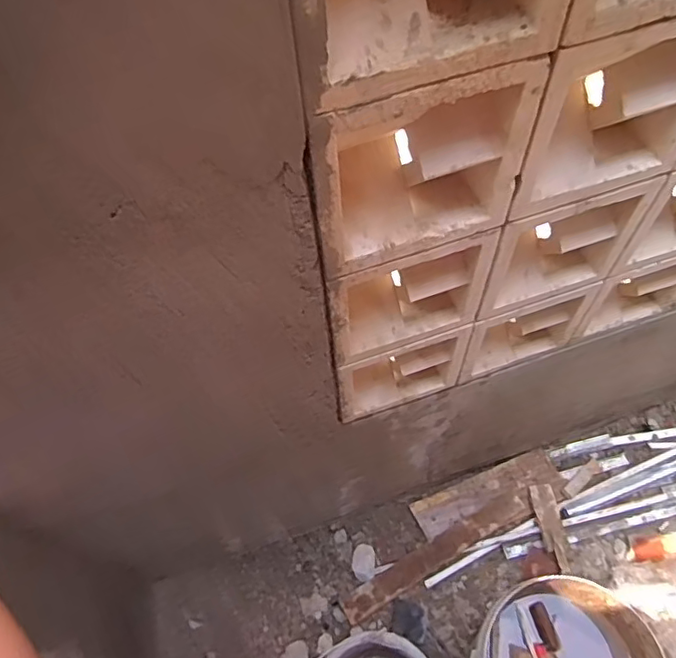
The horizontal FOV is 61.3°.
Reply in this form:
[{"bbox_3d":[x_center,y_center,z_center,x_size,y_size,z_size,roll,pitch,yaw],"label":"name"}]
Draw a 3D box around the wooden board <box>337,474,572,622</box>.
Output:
[{"bbox_3d":[0.295,0.525,1.392,0.628,0.047,0.088,-28,61,-13],"label":"wooden board"}]

